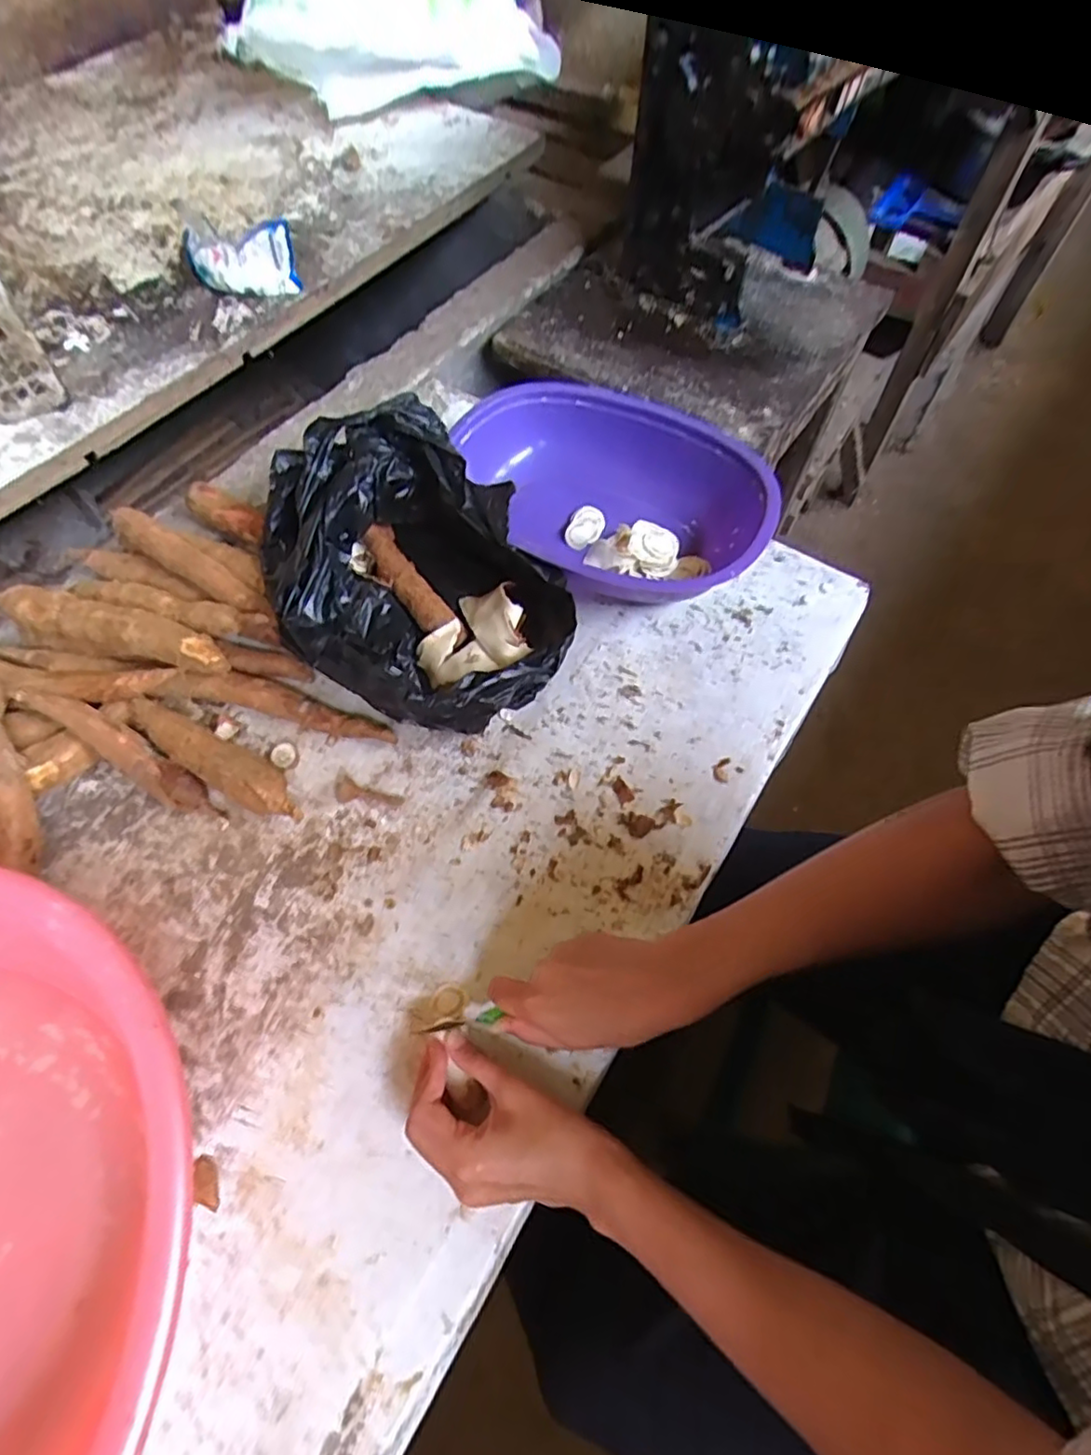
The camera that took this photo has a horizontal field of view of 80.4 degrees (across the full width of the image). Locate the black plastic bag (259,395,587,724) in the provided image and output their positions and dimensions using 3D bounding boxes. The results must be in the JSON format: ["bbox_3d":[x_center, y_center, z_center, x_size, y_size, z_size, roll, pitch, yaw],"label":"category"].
[{"bbox_3d":[-0.112,-0.124,0.539,0.211,0.100,0.283,-30,66,-15],"label":"black plastic bag"}]

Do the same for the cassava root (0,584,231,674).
[{"bbox_3d":[-0.348,-0.080,0.534,0.198,0.044,0.043,13,63,7],"label":"cassava root"}]

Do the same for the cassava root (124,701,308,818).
[{"bbox_3d":[-0.261,0.023,0.507,0.163,0.035,0.038,28,66,14],"label":"cassava root"}]

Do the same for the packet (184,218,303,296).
[{"bbox_3d":[-0.354,-0.542,0.759,0.122,0.069,0.059,-13,65,-9],"label":"packet"}]

